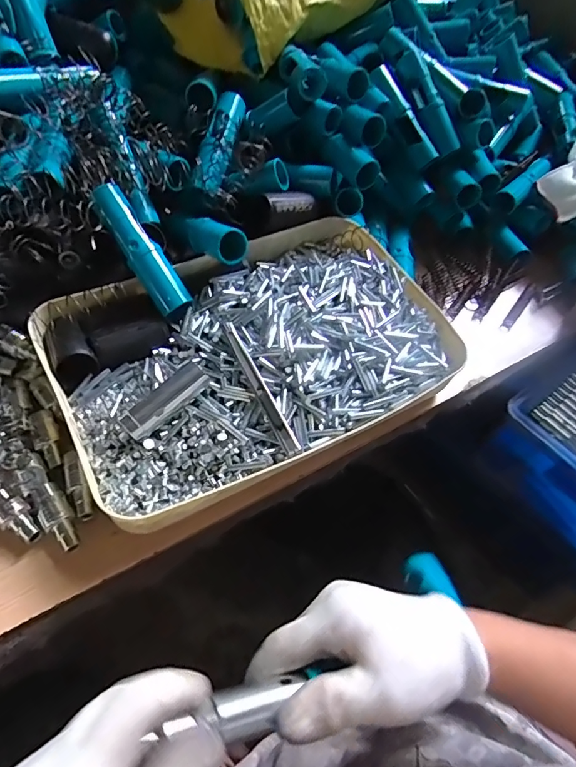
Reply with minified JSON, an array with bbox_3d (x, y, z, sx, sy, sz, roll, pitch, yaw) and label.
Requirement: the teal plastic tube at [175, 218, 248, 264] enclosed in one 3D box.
[{"bbox_3d":[-0.072,-0.132,0.407,0.026,0.029,0.081,-35,49,-27],"label":"teal plastic tube"}]

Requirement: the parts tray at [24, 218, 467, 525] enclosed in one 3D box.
[{"bbox_3d":[-0.027,-0.033,0.396,0.322,0.052,0.223,-24,59,-21],"label":"parts tray"}]

